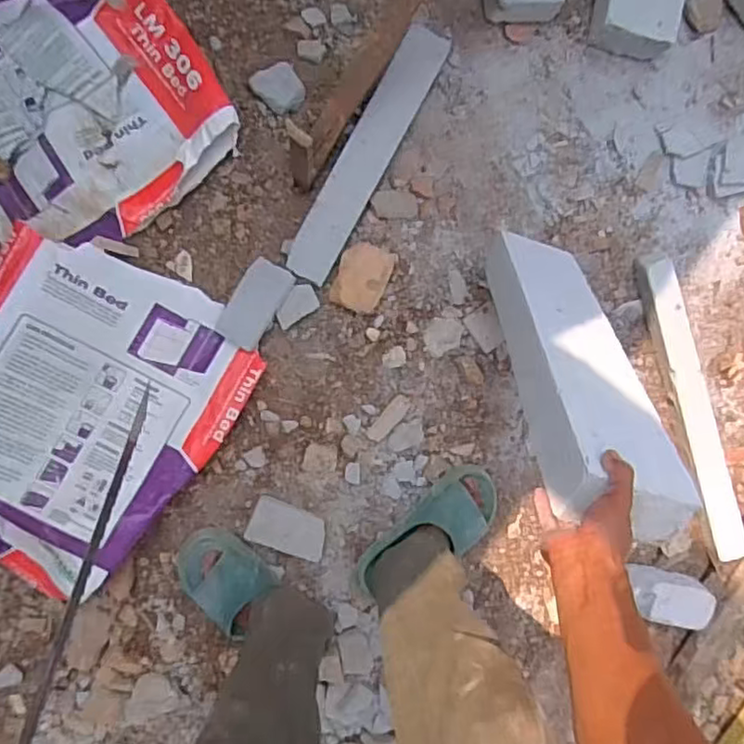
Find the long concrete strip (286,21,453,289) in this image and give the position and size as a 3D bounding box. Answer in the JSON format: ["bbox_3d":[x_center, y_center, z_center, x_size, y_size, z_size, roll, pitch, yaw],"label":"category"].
[{"bbox_3d":[-0.005,-0.350,1.039,0.075,0.045,0.435,28,90,-6],"label":"long concrete strip"}]

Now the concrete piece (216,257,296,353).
[{"bbox_3d":[-0.189,-0.110,1.042,0.074,0.012,0.141,32,90,-10],"label":"concrete piece"}]

